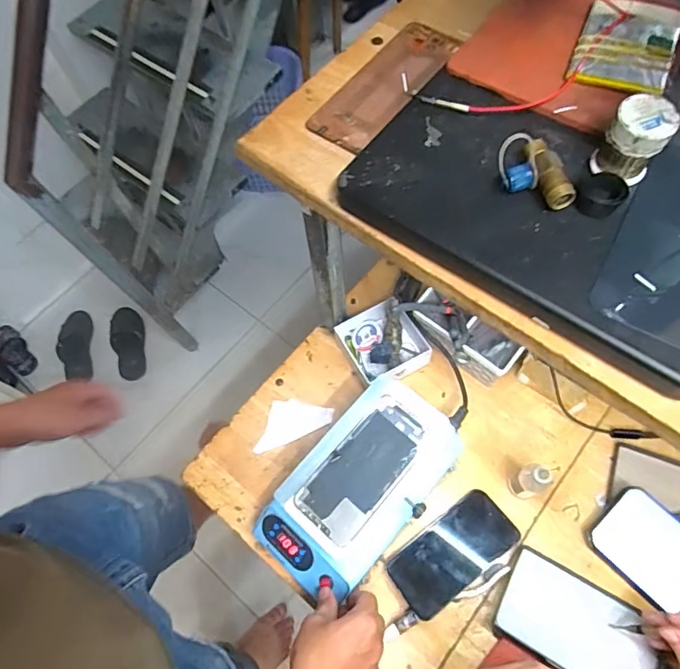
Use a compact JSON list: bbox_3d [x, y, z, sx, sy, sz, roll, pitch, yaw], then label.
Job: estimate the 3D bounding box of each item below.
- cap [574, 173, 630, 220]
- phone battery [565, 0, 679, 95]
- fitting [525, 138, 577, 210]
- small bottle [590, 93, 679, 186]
[{"bbox_3d":[0.163,-0.087,0.310,0.028,0.013,0.024,32,70,16],"label":"cap"},{"bbox_3d":[0.205,-0.209,0.356,0.063,0.010,0.083,21,67,12],"label":"phone battery"},{"bbox_3d":[0.131,-0.102,0.311,0.015,0.013,0.046,-20,80,-6],"label":"fitting"},{"bbox_3d":[0.180,-0.118,0.304,0.033,0.043,0.034,-1,65,3],"label":"small bottle"}]

